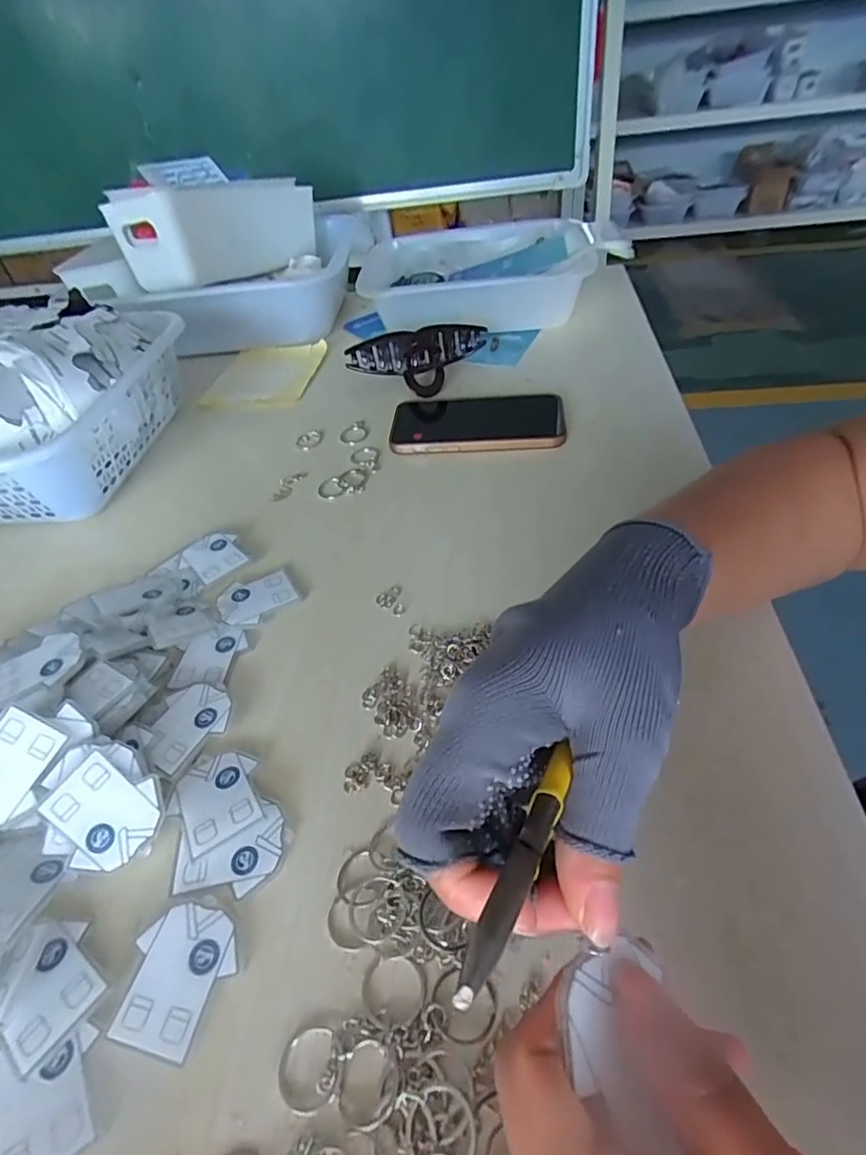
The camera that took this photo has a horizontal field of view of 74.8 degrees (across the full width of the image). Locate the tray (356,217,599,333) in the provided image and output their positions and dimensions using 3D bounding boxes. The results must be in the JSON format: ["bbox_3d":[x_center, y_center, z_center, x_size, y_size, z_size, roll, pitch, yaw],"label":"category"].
[{"bbox_3d":[0.047,-0.347,0.652,0.266,0.064,0.189,0,46,9],"label":"tray"}]

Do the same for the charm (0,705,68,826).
[{"bbox_3d":[-0.207,0.092,0.274,0.035,0.004,0.049,26,69,6],"label":"charm"}]

